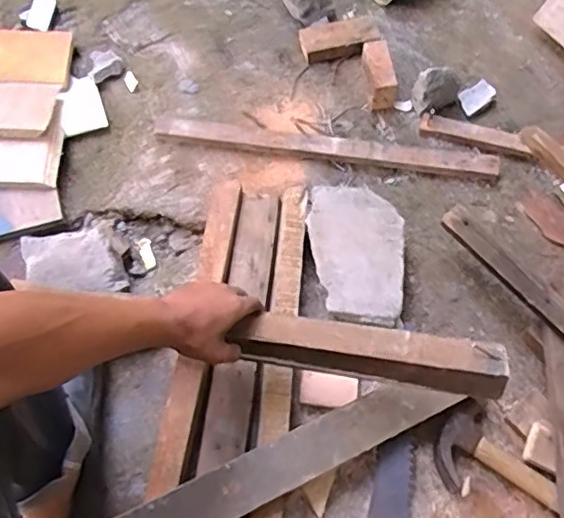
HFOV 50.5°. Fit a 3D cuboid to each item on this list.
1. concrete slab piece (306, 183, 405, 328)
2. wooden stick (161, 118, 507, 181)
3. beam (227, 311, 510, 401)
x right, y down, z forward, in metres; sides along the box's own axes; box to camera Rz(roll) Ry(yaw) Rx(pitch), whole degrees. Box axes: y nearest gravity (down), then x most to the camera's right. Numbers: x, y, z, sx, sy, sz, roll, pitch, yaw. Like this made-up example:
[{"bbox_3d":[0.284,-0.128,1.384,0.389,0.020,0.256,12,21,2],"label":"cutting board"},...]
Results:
[{"bbox_3d":[0.100,-0.010,0.831,0.133,0.019,0.202,6,68,3],"label":"concrete slab piece"},{"bbox_3d":[0.068,-0.182,0.974,0.552,0.041,0.048,6,67,6],"label":"wooden stick"},{"bbox_3d":[0.095,0.103,0.664,0.286,0.050,0.053,6,66,16],"label":"beam"}]

